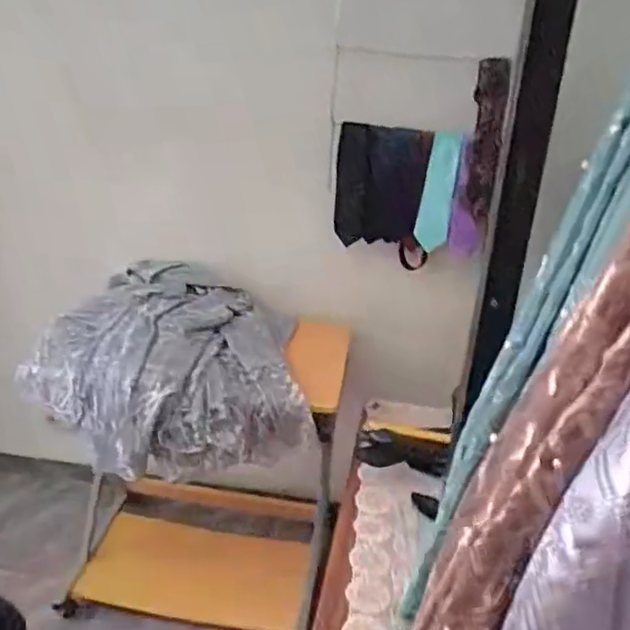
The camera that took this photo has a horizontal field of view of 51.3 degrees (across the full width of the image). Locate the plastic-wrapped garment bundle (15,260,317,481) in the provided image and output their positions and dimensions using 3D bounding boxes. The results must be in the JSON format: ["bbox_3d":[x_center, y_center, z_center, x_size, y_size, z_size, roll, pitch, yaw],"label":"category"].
[{"bbox_3d":[-0.313,0.117,1.519,0.615,0.262,0.495,6,27,4],"label":"plastic-wrapped garment bundle"}]

